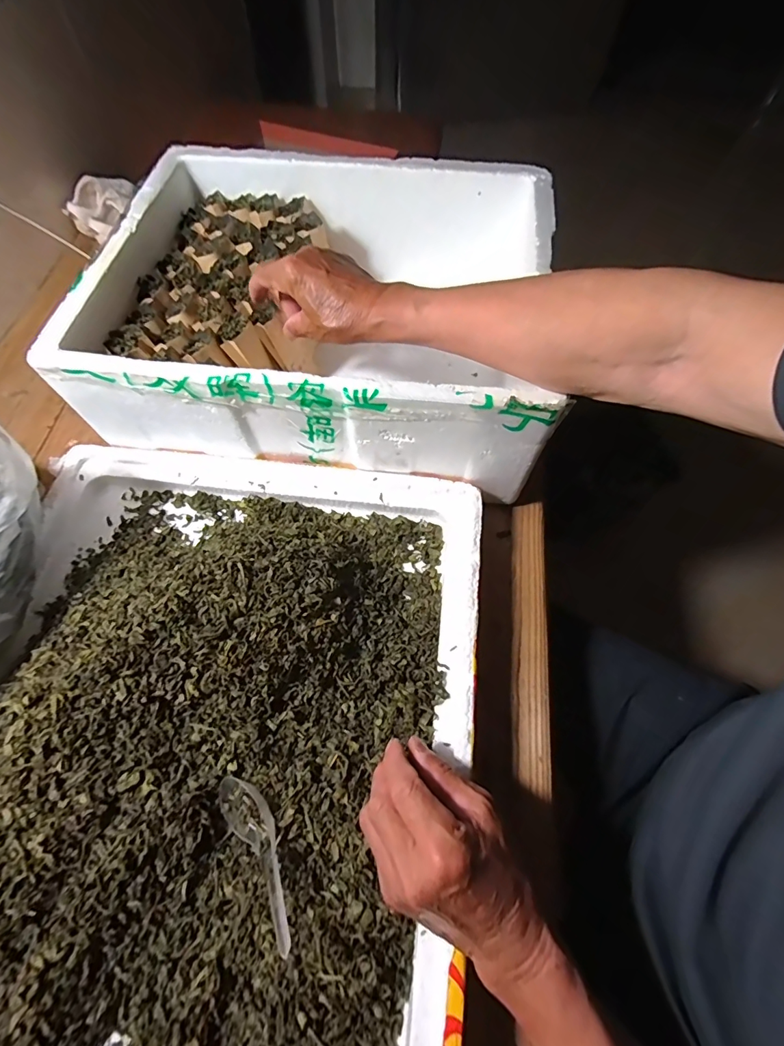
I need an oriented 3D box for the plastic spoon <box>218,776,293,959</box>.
[{"bbox_3d":[-0.091,0.229,0.297,0.030,0.023,0.111,-34,49,-16],"label":"plastic spoon"}]

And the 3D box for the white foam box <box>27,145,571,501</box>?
[{"bbox_3d":[-0.069,-0.242,0.497,0.451,0.148,0.362,6,64,2],"label":"white foam box"}]

